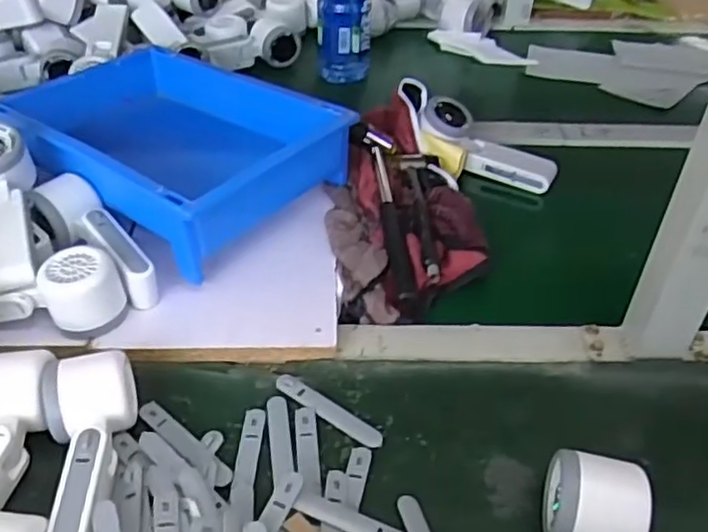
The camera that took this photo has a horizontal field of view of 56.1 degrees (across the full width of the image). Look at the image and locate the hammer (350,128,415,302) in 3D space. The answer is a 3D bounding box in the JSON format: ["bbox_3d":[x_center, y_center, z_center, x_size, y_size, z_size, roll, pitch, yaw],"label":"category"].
[{"bbox_3d":[0.026,-0.062,0.646,0.049,0.018,0.245,0,44,-2],"label":"hammer"}]

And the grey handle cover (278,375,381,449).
[{"bbox_3d":[-0.019,0.109,0.501,0.094,0.005,0.017,27,50,23],"label":"grey handle cover"}]

